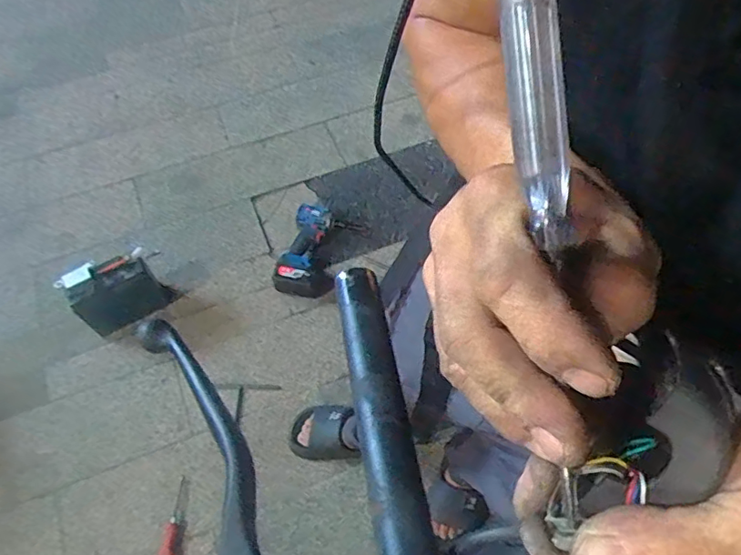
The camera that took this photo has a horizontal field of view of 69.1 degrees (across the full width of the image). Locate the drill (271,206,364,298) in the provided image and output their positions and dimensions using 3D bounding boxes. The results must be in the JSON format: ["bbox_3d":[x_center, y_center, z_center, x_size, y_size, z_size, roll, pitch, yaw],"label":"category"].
[{"bbox_3d":[-0.130,-0.068,1.317,0.164,0.068,0.269,13,61,6],"label":"drill"}]

